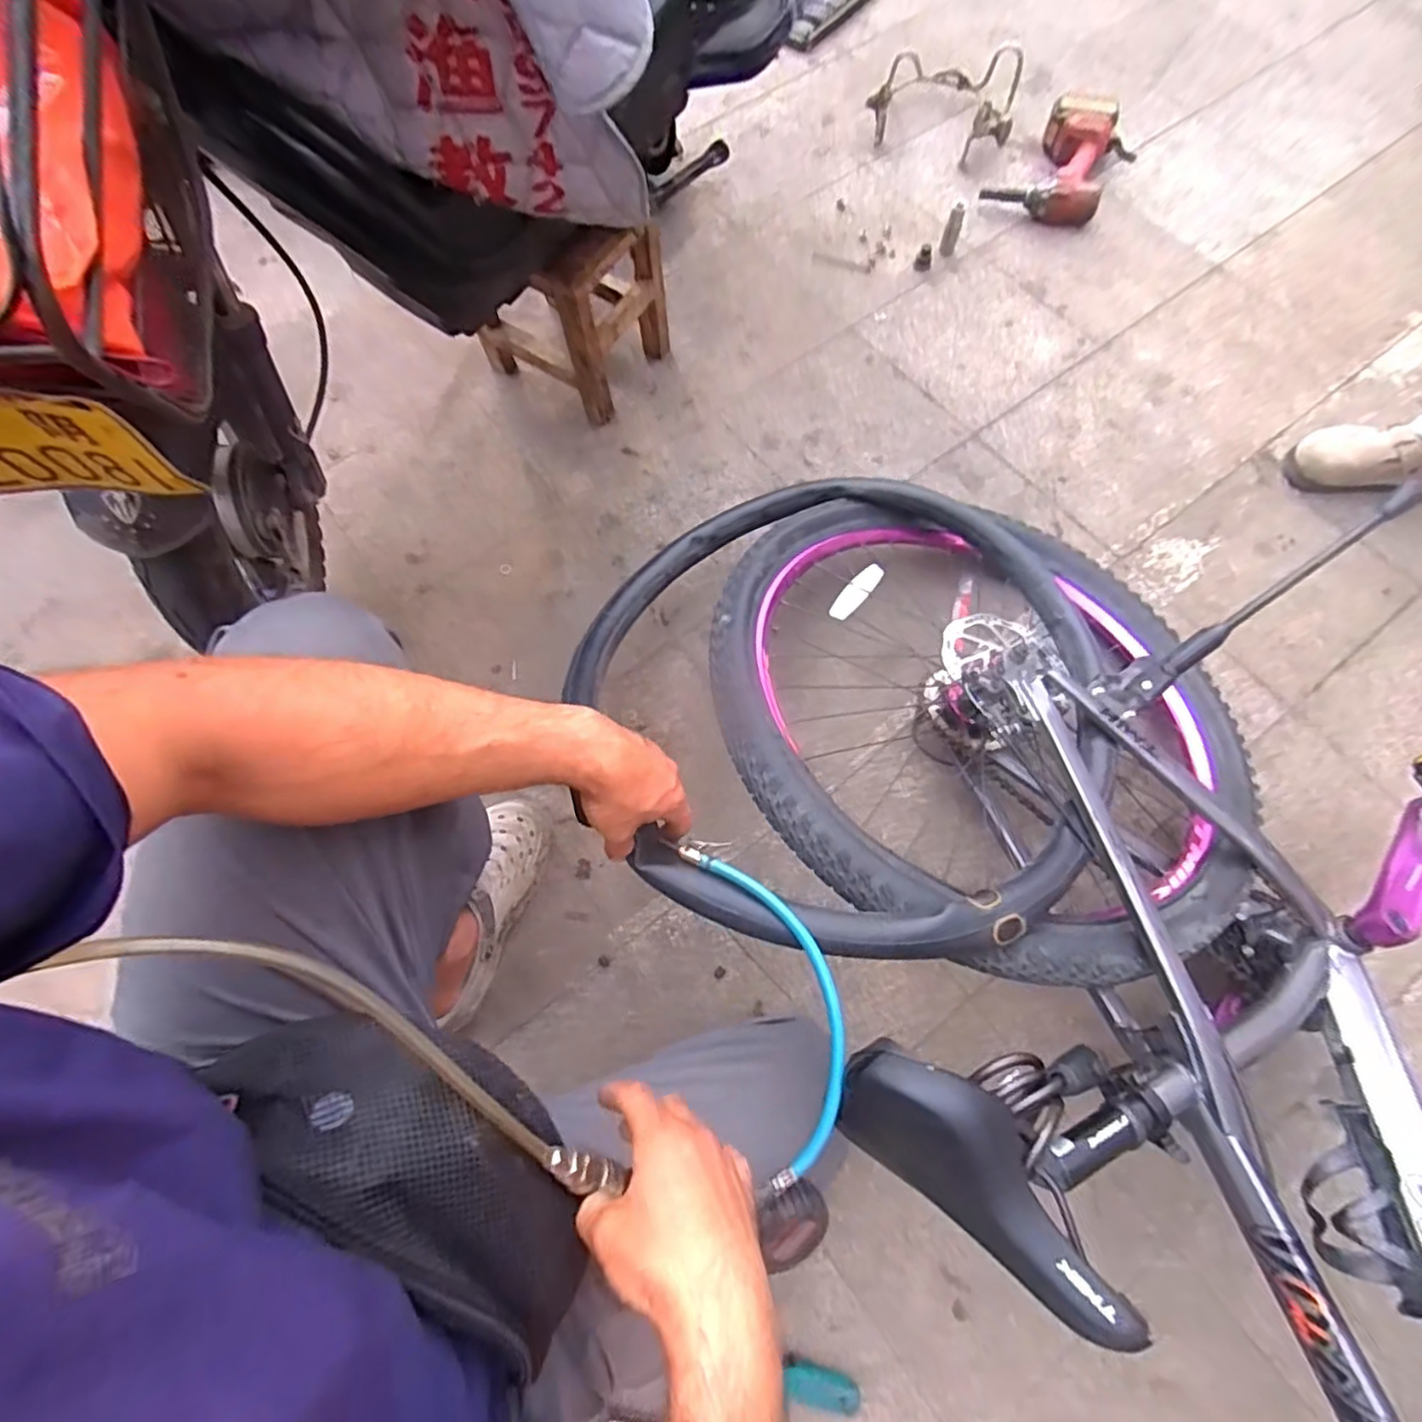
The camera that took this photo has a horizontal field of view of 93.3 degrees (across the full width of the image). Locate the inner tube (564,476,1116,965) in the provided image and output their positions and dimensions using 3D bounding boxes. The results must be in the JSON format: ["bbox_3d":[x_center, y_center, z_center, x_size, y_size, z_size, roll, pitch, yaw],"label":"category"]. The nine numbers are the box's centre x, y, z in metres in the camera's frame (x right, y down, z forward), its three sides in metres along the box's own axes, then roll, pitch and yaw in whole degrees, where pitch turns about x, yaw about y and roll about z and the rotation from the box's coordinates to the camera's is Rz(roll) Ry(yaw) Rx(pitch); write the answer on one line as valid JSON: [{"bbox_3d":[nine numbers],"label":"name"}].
[{"bbox_3d":[0.161,-0.045,0.738,0.585,0.183,0.592,-1,71,1],"label":"inner tube"}]

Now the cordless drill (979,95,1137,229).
[{"bbox_3d":[0.649,-1.008,1.229,0.191,0.078,0.269,30,74,11],"label":"cordless drill"}]

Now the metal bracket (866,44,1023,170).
[{"bbox_3d":[0.465,-1.202,1.311,0.269,0.075,0.286,20,72,8],"label":"metal bracket"}]

